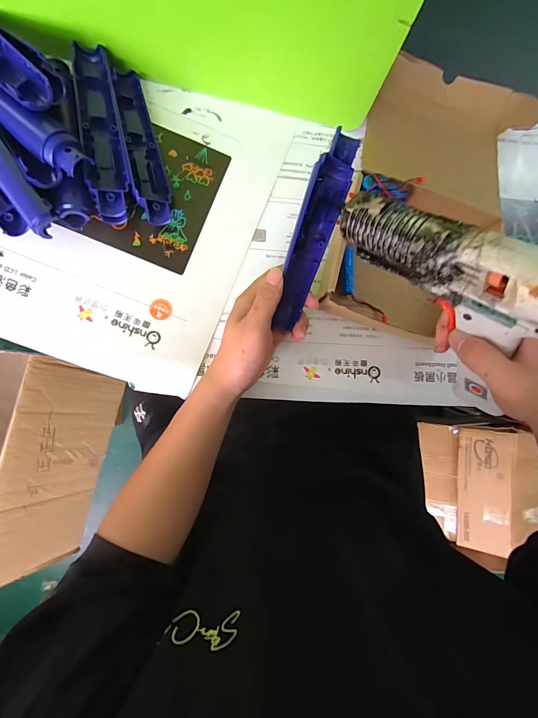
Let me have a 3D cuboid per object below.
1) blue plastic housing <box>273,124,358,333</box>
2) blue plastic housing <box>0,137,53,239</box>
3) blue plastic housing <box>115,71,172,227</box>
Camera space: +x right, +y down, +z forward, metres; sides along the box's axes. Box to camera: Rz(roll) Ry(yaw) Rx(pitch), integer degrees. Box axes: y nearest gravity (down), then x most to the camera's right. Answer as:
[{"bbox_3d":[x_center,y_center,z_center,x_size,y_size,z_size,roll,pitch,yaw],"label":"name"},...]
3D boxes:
[{"bbox_3d":[0.038,-0.106,0.301,0.034,0.021,0.165,17,111,-5],"label":"blue plastic housing"},{"bbox_3d":[-0.256,-0.191,0.314,0.028,0.016,0.171,-36,92,-7],"label":"blue plastic housing"},{"bbox_3d":[-0.131,-0.222,0.356,0.032,0.026,0.169,-11,87,-7],"label":"blue plastic housing"}]

